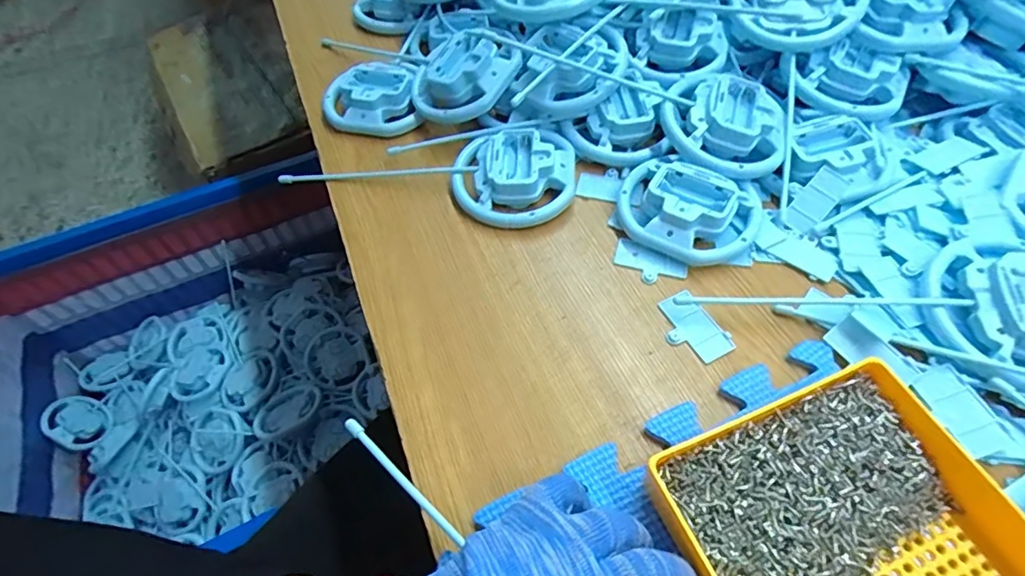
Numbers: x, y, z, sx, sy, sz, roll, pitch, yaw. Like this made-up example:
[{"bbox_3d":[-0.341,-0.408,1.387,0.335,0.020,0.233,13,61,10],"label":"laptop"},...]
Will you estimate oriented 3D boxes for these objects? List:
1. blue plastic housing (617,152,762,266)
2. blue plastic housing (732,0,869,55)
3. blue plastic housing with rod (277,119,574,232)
[{"bbox_3d":[0.134,-0.063,0.397,0.102,0.033,0.088,28,61,20],"label":"blue plastic housing"},{"bbox_3d":[0.246,-0.250,0.451,0.103,0.033,0.099,18,78,14],"label":"blue plastic housing"},{"bbox_3d":[-0.062,-0.115,0.439,0.231,0.031,0.110,12,57,11],"label":"blue plastic housing with rod"}]

